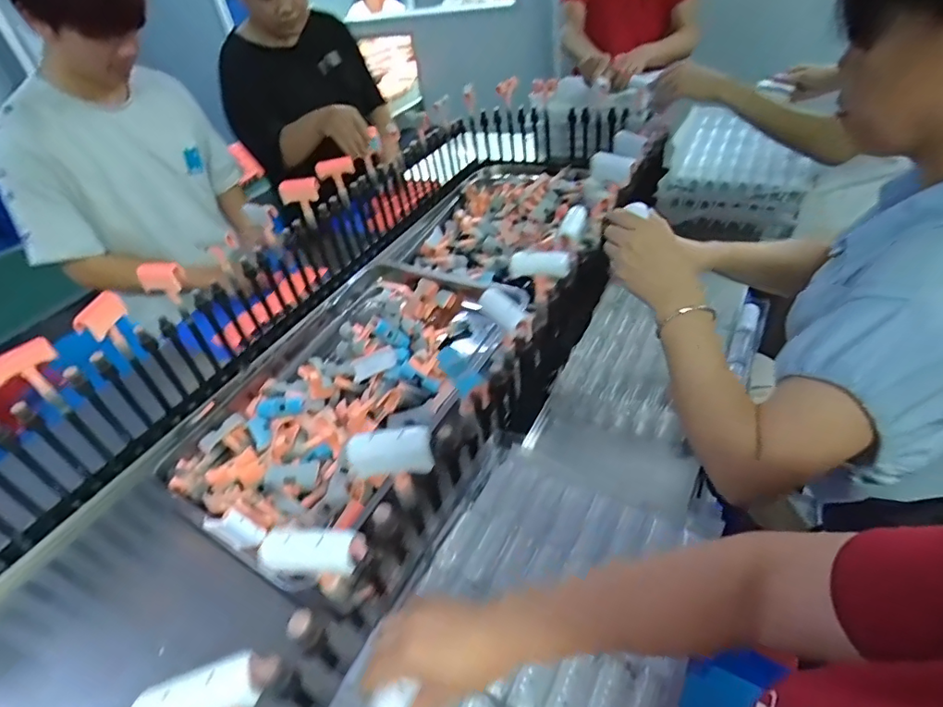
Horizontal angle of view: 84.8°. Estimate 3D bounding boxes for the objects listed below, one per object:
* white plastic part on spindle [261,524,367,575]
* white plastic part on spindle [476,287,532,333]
[{"bbox_3d":[-0.132,0.160,0.420,0.083,0.032,0.031,-2,40,3],"label":"white plastic part on spindle"},{"bbox_3d":[0.039,-0.057,0.636,0.030,0.031,0.087,-22,43,-19],"label":"white plastic part on spindle"}]

